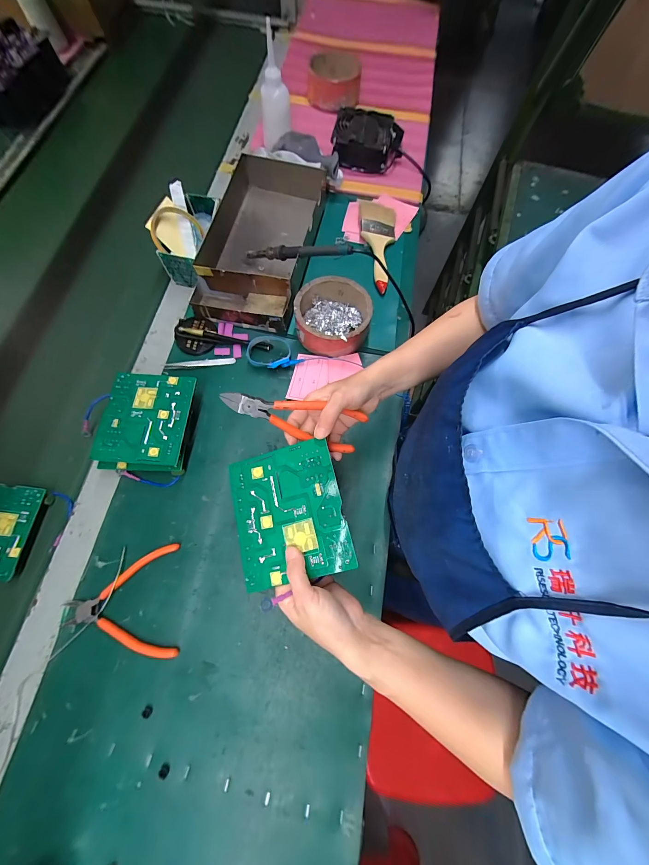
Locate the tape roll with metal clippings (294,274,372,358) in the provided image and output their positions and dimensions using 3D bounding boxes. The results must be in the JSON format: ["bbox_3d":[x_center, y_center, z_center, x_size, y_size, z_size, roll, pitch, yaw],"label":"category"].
[{"bbox_3d":[0.014,-0.189,0.497,0.117,0.047,0.118,0,71,-1],"label":"tape roll with metal clippings"}]

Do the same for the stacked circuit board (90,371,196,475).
[{"bbox_3d":[-0.249,-0.011,0.438,0.116,0.049,0.140,4,71,0],"label":"stacked circuit board"}]

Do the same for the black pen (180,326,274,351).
[{"bbox_3d":[-0.163,-0.156,0.500,0.147,0.017,0.016,12,71,3],"label":"black pen"}]

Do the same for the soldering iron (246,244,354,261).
[{"bbox_3d":[-0.048,-0.294,0.494,0.193,0.018,0.017,12,71,24],"label":"soldering iron"}]

